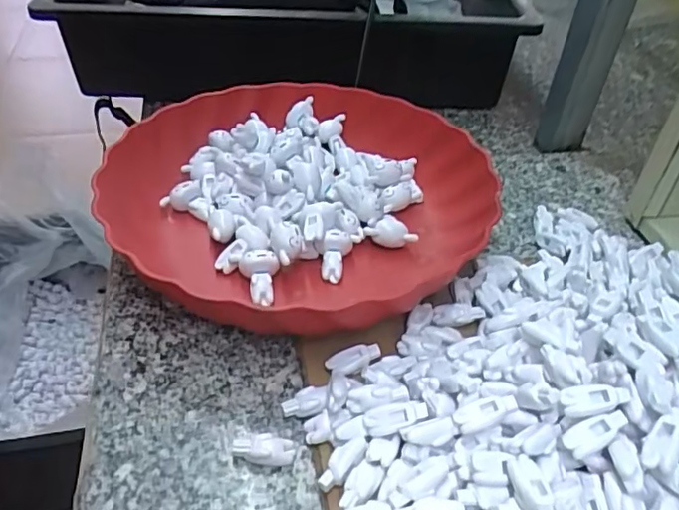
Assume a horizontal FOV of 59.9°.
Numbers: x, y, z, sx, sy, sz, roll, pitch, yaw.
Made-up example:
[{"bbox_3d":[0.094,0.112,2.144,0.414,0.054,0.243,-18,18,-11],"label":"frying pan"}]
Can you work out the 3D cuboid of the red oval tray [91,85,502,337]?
[{"bbox_3d":[-0.033,-0.047,0.396,0.243,0.047,0.266,-23,48,-33],"label":"red oval tray"}]

